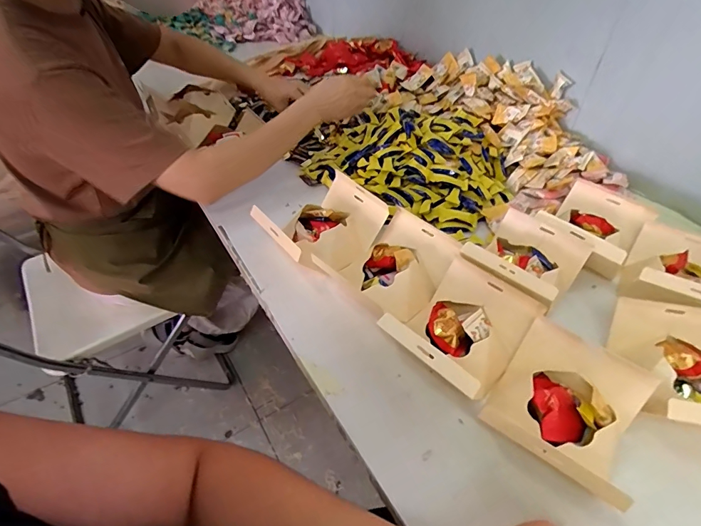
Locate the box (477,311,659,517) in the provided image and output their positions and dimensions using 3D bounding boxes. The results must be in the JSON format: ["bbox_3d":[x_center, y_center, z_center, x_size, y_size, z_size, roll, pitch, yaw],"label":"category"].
[{"bbox_3d":[0.217,0.146,0.418,0.130,0.063,0.158,33,53,30],"label":"box"}]

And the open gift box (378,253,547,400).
[{"bbox_3d":[0.132,0.079,0.488,0.127,0.057,0.160,33,53,30],"label":"open gift box"}]

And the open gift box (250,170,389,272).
[{"bbox_3d":[-0.040,-0.056,0.615,0.177,0.055,0.147,-24,49,-24],"label":"open gift box"}]

